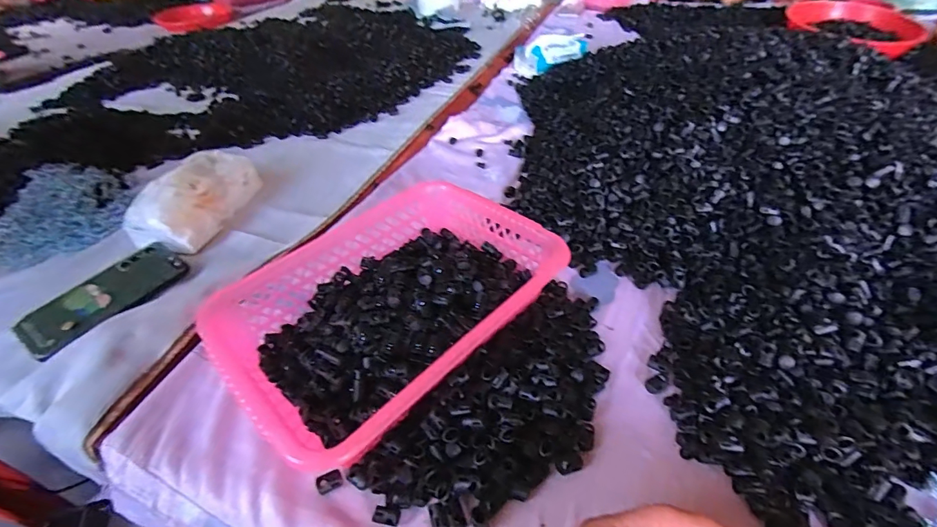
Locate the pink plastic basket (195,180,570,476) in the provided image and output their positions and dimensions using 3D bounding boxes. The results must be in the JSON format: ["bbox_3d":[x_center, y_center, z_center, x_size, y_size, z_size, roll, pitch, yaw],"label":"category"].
[{"bbox_3d":[-0.072,0.038,0.428,0.308,0.066,0.218,-35,51,-30],"label":"pink plastic basket"}]

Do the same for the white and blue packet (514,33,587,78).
[{"bbox_3d":[0.191,-0.495,1.003,0.172,0.060,0.090,-22,44,-2],"label":"white and blue packet"}]

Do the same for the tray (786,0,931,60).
[{"bbox_3d":[0.825,-0.507,0.918,0.222,0.056,0.229,-2,42,2],"label":"tray"}]

